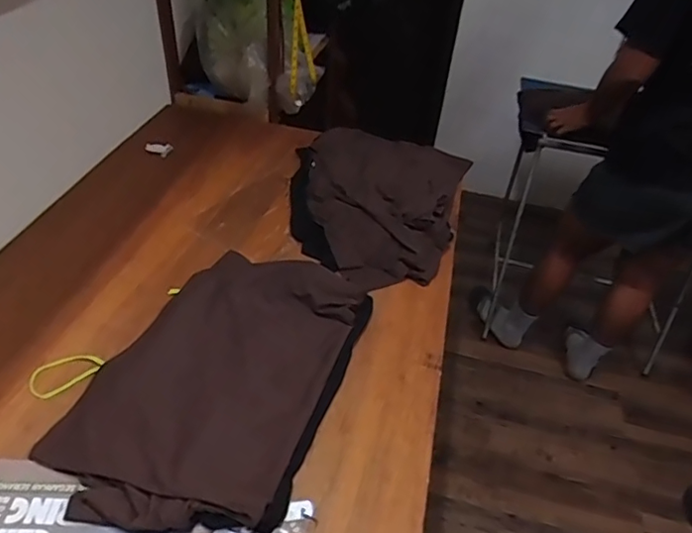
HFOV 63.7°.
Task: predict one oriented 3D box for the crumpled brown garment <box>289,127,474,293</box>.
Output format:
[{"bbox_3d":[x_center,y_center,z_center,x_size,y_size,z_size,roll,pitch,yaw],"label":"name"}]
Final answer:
[{"bbox_3d":[0.084,-0.172,1.329,0.433,0.082,0.565,8,40,1],"label":"crumpled brown garment"}]

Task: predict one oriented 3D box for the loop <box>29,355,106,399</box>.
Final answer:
[{"bbox_3d":[-0.454,0.170,0.904,0.054,0.021,0.110,35,48,30],"label":"loop"}]

